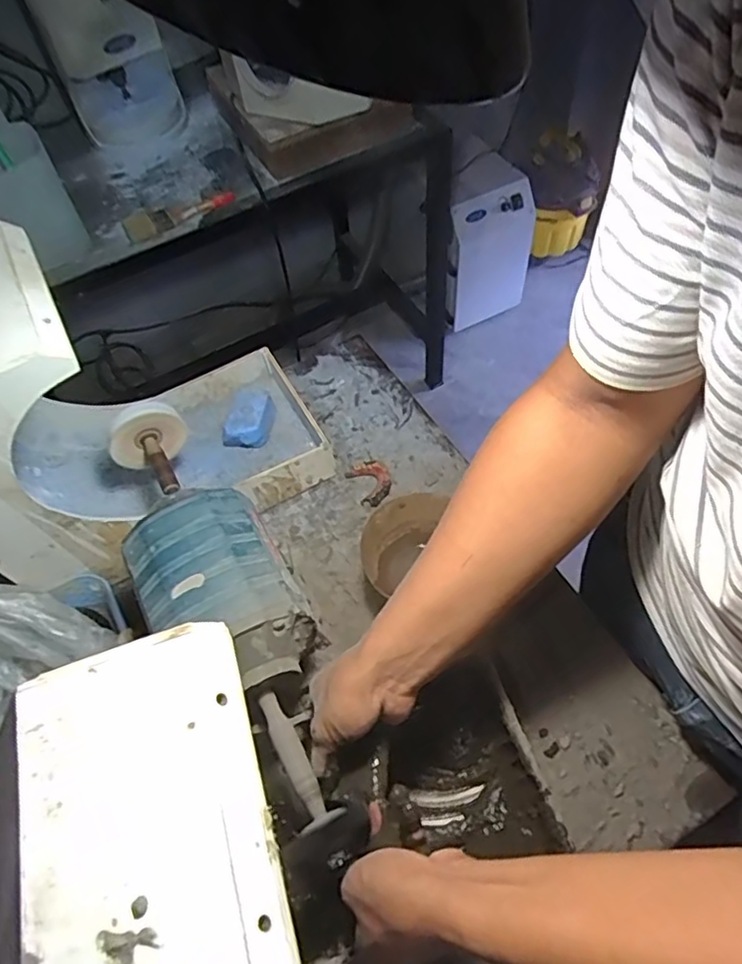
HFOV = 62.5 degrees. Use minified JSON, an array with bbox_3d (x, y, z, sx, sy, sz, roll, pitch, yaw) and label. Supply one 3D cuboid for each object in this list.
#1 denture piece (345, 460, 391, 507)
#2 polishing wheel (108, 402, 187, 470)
[{"bbox_3d":[0.001,-0.001,0.768,0.049,0.010,0.062,-27,60,-12],"label":"denture piece"},{"bbox_3d":[-0.250,-0.052,0.679,0.081,0.085,0.019,-29,61,-13],"label":"polishing wheel"}]

